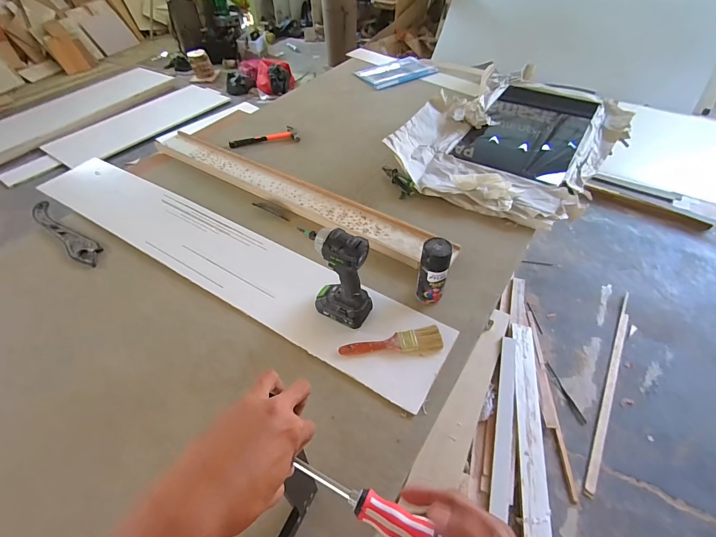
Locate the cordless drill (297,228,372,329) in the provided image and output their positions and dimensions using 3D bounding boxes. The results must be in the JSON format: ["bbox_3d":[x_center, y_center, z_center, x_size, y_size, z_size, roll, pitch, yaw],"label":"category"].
[{"bbox_3d":[-0.040,0.020,0.764,0.134,0.228,0.074,22,54,17],"label":"cordless drill"}]

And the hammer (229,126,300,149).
[{"bbox_3d":[-0.358,-0.502,1.378,0.254,0.027,0.095,-13,51,-10],"label":"hammer"}]

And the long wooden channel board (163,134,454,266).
[{"bbox_3d":[-0.223,-0.250,1.140,1.128,0.018,0.139,25,55,20],"label":"long wooden channel board"}]

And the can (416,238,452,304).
[{"bbox_3d":[0.171,0.006,0.823,0.065,0.155,0.066,0,50,0],"label":"can"}]

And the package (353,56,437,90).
[{"bbox_3d":[0.194,-0.942,1.731,0.375,0.016,0.248,-25,54,-19],"label":"package"}]

